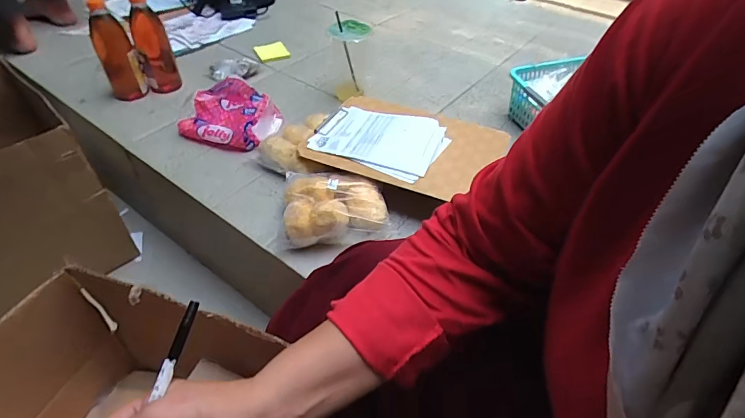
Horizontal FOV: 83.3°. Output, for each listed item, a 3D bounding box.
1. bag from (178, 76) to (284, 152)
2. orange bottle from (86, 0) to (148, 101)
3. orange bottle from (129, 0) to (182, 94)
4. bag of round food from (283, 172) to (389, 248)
[{"bbox_3d":[-0.275,-0.191,0.821,0.166,0.083,0.137,17,46,14],"label":"bag"},{"bbox_3d":[-0.522,-0.323,0.851,0.071,0.189,0.063,-20,49,-21],"label":"orange bottle"},{"bbox_3d":[-0.471,-0.360,0.887,0.067,0.179,0.081,-19,48,-20],"label":"orange bottle"},{"bbox_3d":[-0.060,-0.007,0.665,0.154,0.070,0.138,-3,45,-5],"label":"bag of round food"}]

